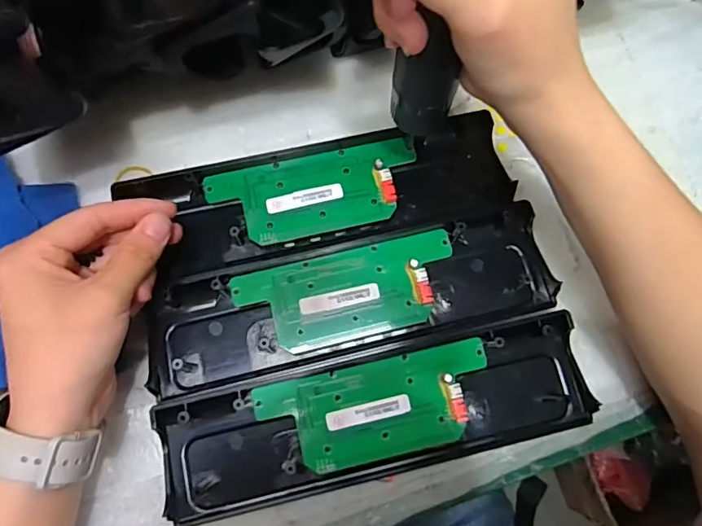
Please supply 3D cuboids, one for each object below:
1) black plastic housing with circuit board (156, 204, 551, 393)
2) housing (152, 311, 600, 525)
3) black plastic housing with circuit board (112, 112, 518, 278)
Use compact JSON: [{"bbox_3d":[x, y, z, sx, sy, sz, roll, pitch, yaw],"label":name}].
[{"bbox_3d":[0.001,0.021,0.316,0.243,0.018,0.069,-12,76,-5],"label":"black plastic housing with circuit board"},{"bbox_3d":[0.017,0.087,0.294,0.245,0.015,0.065,-12,76,-5],"label":"housing"},{"bbox_3d":[-0.014,-0.045,0.333,0.236,0.015,0.068,-12,73,-5],"label":"black plastic housing with circuit board"}]

